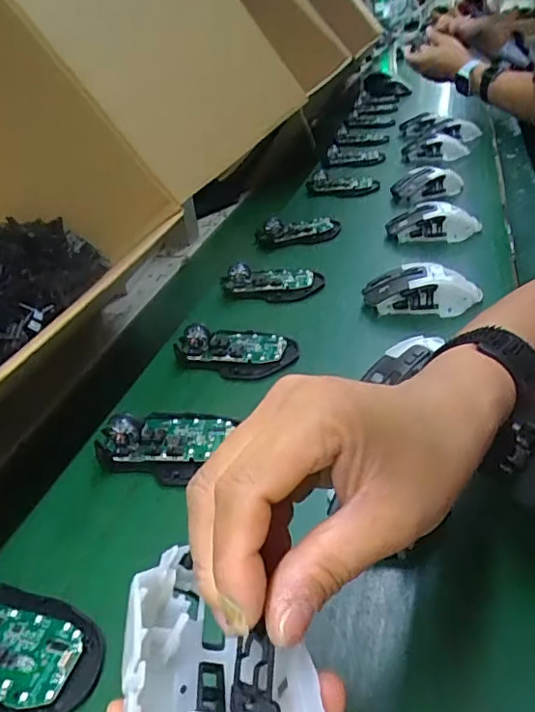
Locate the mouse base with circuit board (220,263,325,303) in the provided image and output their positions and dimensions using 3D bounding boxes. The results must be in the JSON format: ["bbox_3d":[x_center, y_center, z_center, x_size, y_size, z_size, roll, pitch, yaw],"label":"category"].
[{"bbox_3d":[0.004,-0.089,0.626,0.115,0.028,0.072,-2,34,9],"label":"mouse base with circuit board"}]

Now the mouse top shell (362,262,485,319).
[{"bbox_3d":[0.156,-0.066,0.553,0.116,0.038,0.054,1,34,14],"label":"mouse top shell"}]

